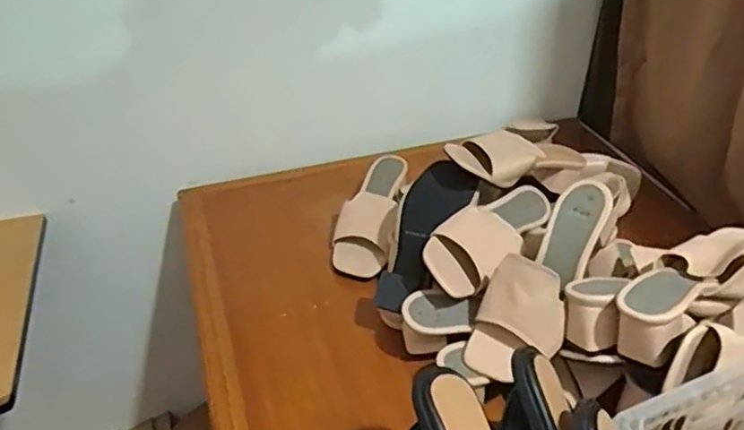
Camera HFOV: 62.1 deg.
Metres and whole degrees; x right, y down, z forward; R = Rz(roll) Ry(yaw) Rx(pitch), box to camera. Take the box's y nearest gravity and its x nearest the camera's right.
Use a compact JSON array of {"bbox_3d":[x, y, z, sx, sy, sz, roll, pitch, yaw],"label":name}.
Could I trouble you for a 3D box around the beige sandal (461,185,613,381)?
[{"bbox_3d":[0.189,0.070,0.668,0.089,0.073,0.234,34,90,40],"label":"beige sandal"}]

